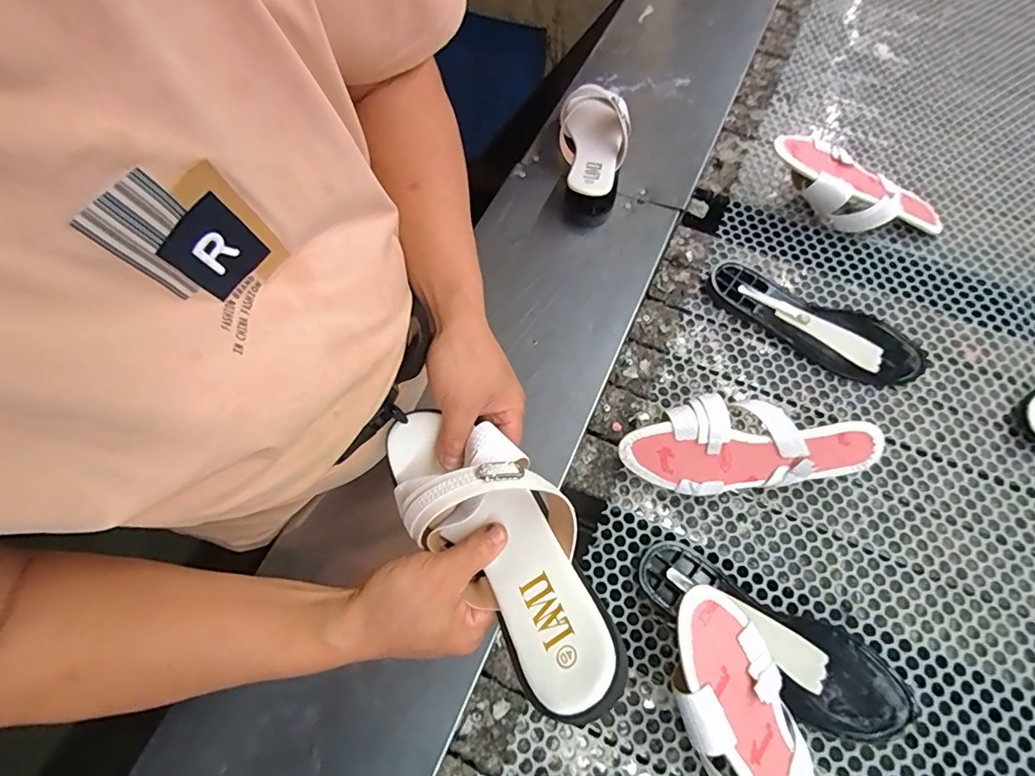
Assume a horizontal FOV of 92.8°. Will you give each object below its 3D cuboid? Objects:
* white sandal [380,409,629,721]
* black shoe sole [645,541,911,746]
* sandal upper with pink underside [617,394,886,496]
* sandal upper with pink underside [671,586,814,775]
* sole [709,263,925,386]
[{"bbox_3d":[-0.015,0.097,0.340,0.092,0.058,0.236,-35,58,-13],"label":"white sandal"},{"bbox_3d":[0.236,0.233,0.465,0.252,0.017,0.084,32,71,15],"label":"black shoe sole"},{"bbox_3d":[0.228,0.055,0.502,0.239,0.096,0.052,-3,22,6],"label":"sandal upper with pink underside"},{"bbox_3d":[0.192,0.284,0.393,0.090,0.032,0.236,-26,84,-9],"label":"sandal upper with pink underside"},{"bbox_3d":[0.351,-0.075,0.591,0.245,0.023,0.083,26,69,13],"label":"sole"}]

